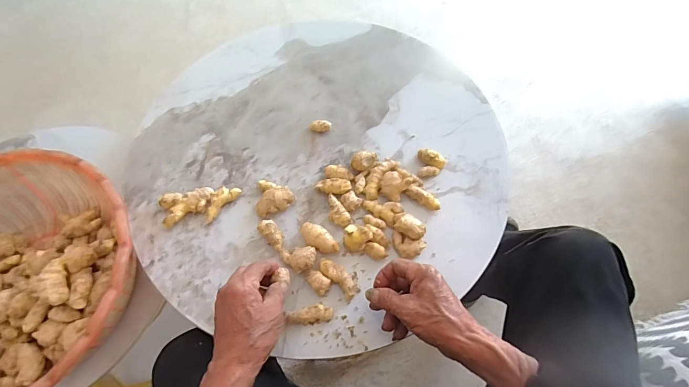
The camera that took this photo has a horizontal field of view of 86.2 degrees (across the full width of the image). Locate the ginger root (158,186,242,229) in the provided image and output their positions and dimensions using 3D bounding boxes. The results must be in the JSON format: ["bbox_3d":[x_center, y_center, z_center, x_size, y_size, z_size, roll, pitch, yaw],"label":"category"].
[{"bbox_3d":[-0.204,0.017,0.528,0.107,0.020,0.049,-12,64,-4],"label":"ginger root"}]

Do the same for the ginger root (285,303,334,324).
[{"bbox_3d":[-0.043,0.152,0.462,0.057,0.012,0.021,-9,64,-3],"label":"ginger root"}]

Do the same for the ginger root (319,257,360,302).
[{"bbox_3d":[-0.006,0.109,0.479,0.026,0.017,0.061,-41,70,-17],"label":"ginger root"}]

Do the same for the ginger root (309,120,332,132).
[{"bbox_3d":[-0.038,-0.106,0.583,0.034,0.013,0.019,-9,64,-3],"label":"ginger root"}]

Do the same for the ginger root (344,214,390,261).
[{"bbox_3d":[0.033,0.053,0.493,0.059,0.027,0.054,15,65,9],"label":"ginger root"}]

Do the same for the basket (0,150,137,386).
[{"bbox_3d":[-0.454,0.125,0.506,0.349,0.126,0.331,-6,64,-1],"label":"basket"}]

